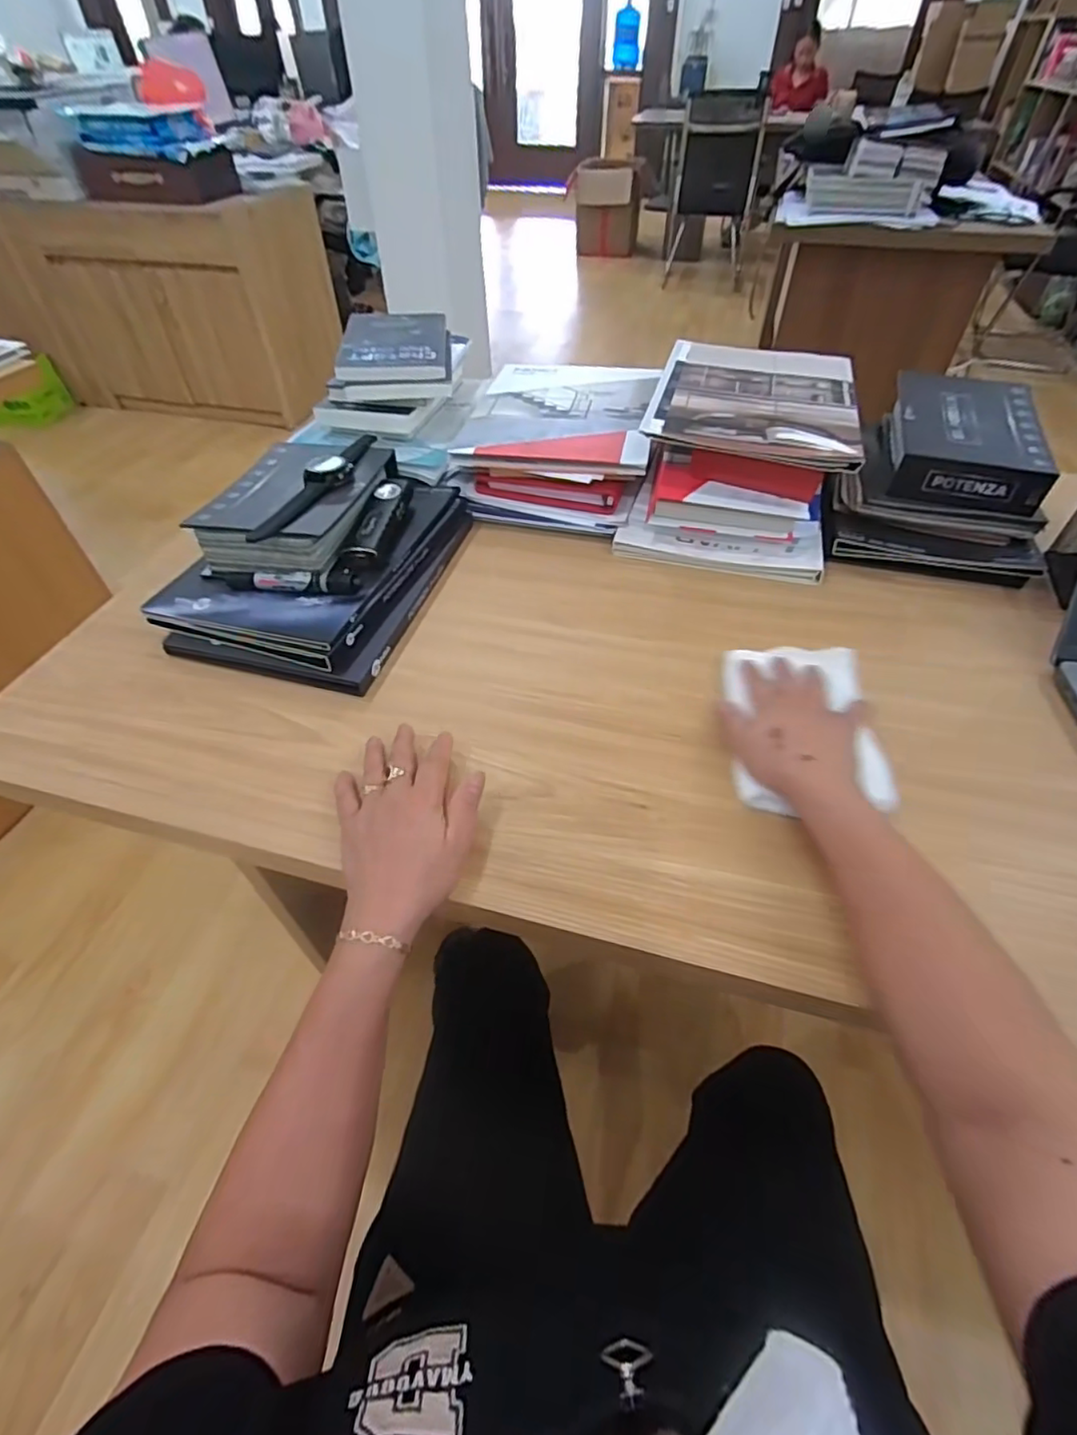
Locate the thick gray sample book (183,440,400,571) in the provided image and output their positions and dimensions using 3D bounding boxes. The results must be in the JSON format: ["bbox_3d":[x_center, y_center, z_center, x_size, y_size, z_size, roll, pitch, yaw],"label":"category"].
[{"bbox_3d":[-0.250,-0.234,0.645,0.138,0.046,0.218,7,49,7],"label":"thick gray sample book"}]

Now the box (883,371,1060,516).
[{"bbox_3d":[0.483,-0.323,0.699,0.146,0.060,0.211,10,50,10],"label":"box"}]

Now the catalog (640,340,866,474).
[{"bbox_3d":[0.251,-0.371,0.704,0.218,0.018,0.275,12,50,11],"label":"catalog"}]

